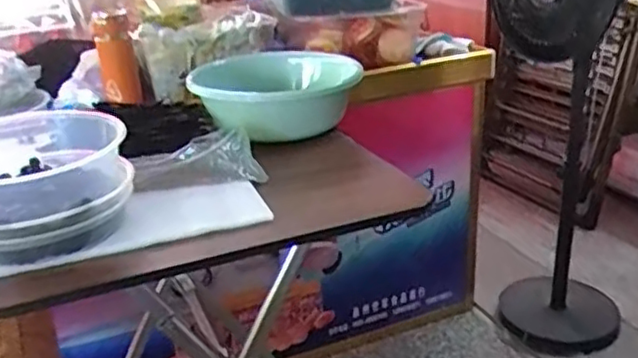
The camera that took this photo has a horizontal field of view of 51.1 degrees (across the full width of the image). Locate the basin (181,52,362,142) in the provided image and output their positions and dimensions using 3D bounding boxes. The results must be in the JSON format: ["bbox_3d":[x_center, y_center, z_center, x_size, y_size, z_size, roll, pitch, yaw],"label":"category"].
[{"bbox_3d":[-0.065,-0.148,1.149,0.268,0.088,0.268,-3,23,1],"label":"basin"}]

